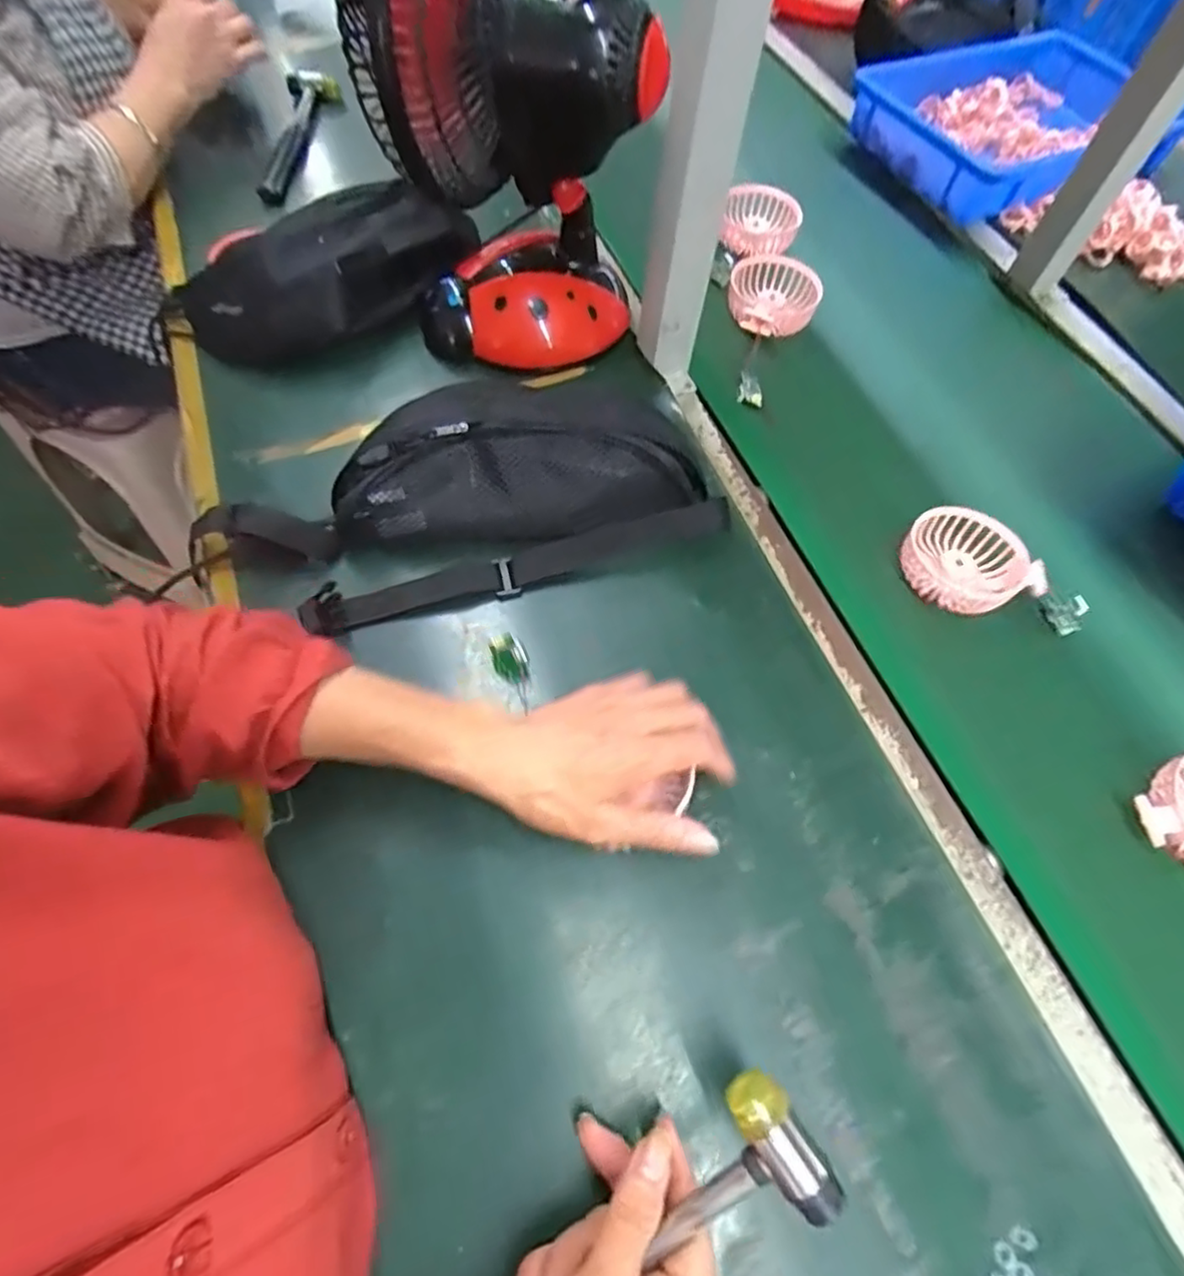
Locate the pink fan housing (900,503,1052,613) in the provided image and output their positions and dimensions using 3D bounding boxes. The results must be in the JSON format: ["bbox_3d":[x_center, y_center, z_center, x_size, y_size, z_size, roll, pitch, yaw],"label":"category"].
[{"bbox_3d":[0.296,-0.061,0.520,0.093,0.024,0.087,-14,64,-8],"label":"pink fan housing"}]

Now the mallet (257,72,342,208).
[{"bbox_3d":[-0.342,-0.590,0.759,0.052,0.046,0.240,2,63,-2],"label":"mallet"}]

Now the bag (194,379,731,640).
[{"bbox_3d":[-0.097,-0.105,0.485,0.380,0.088,0.145,-17,64,-9],"label":"bag"}]

